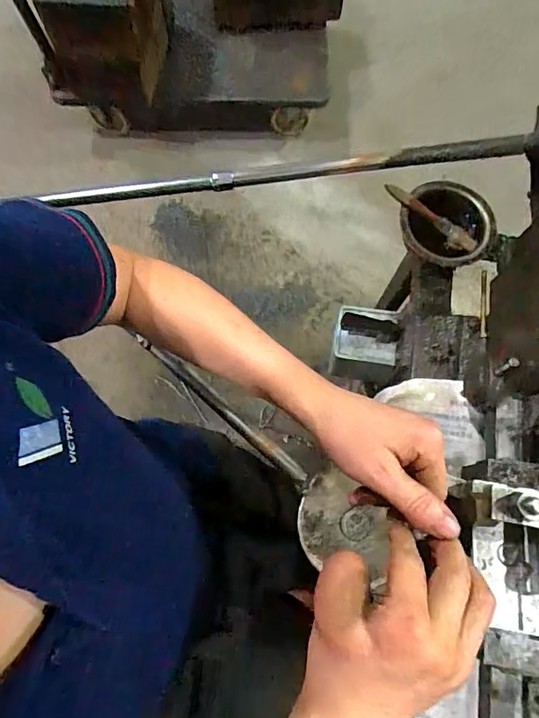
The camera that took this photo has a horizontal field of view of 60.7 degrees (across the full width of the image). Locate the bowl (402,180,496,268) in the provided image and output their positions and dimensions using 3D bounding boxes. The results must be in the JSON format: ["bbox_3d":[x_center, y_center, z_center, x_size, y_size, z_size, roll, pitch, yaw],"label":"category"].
[{"bbox_3d":[0.256,-0.196,0.653,0.123,0.044,0.119,1,72,-2],"label":"bowl"}]

